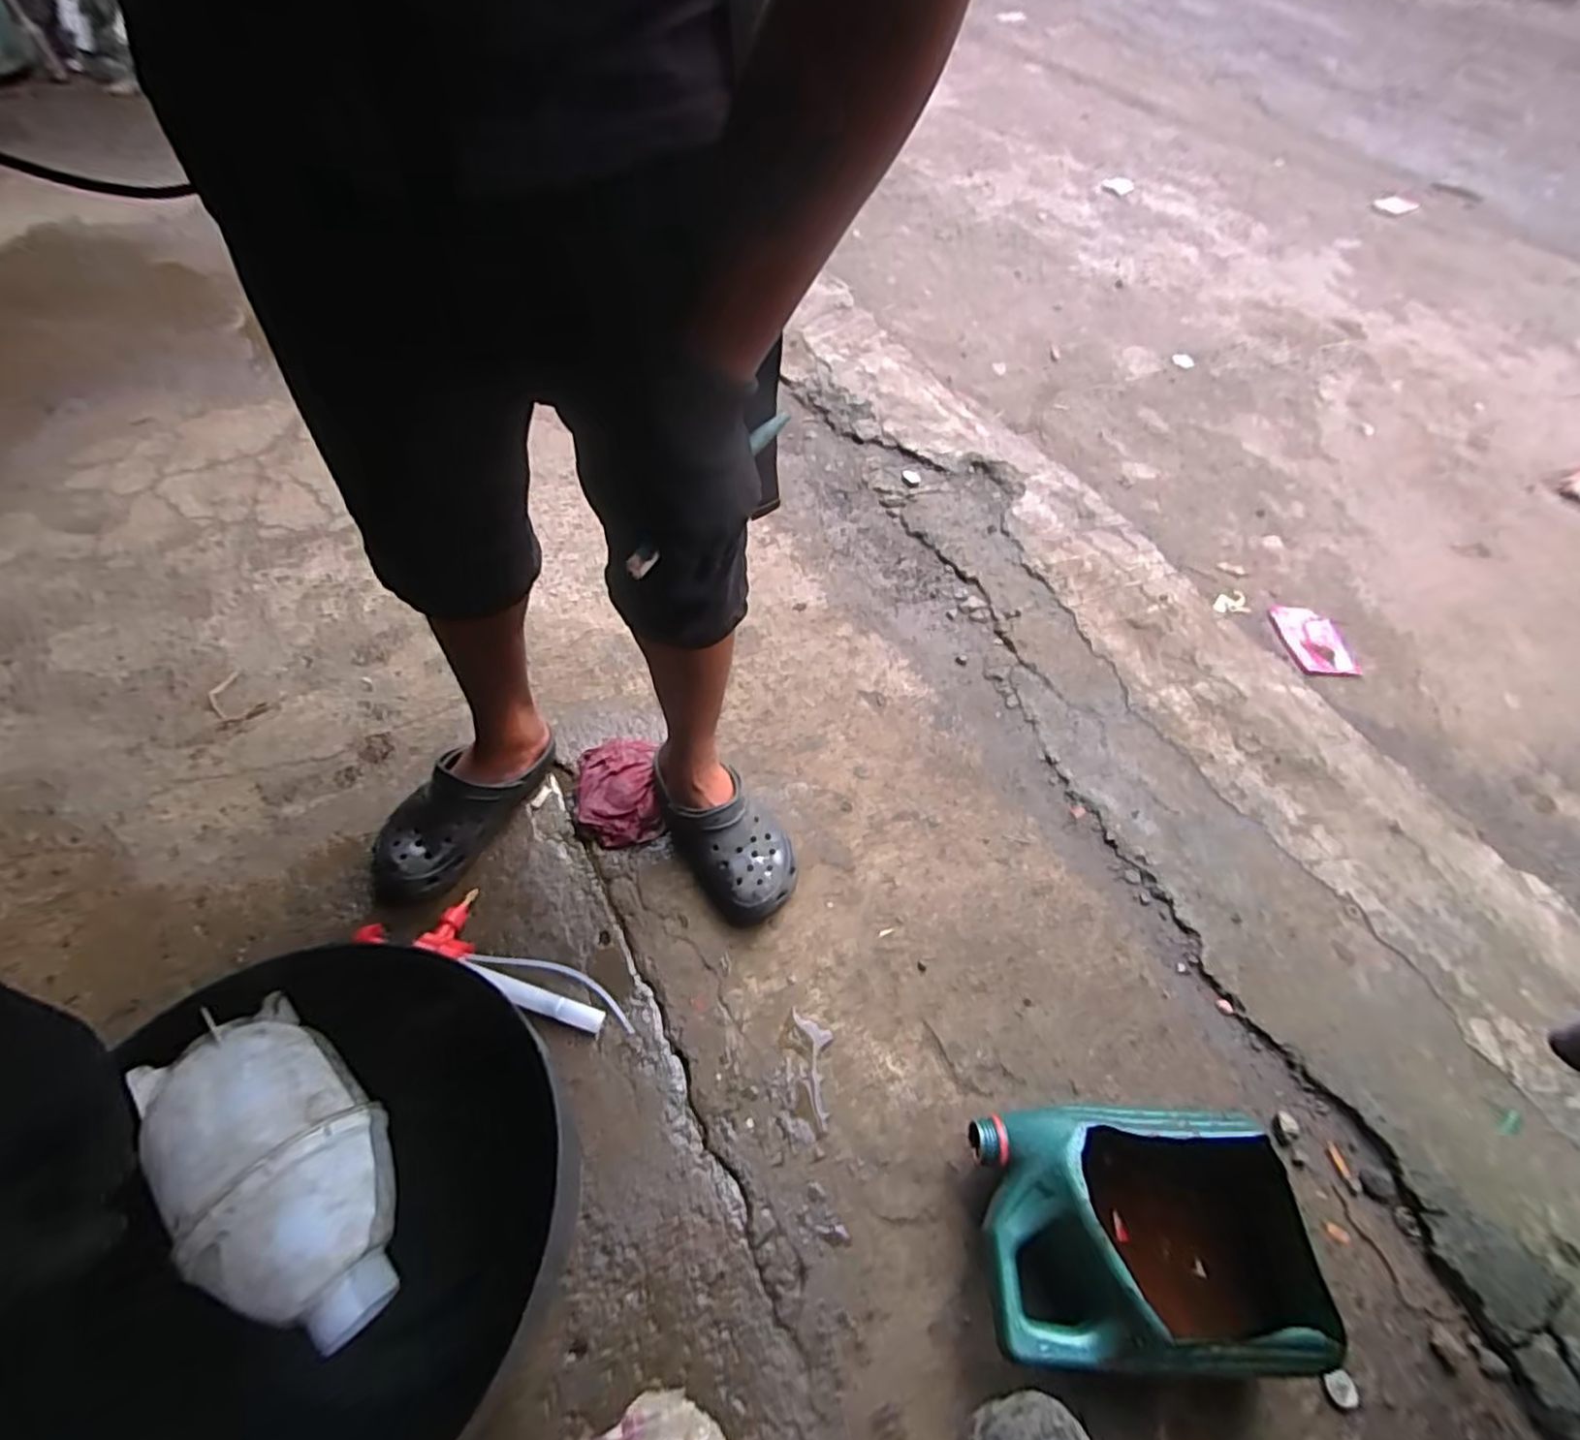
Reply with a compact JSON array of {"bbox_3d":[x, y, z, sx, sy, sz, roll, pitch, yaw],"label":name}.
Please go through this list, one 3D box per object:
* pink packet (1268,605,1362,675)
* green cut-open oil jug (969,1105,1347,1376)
[{"bbox_3d":[0.913,-0.142,1.182,0.109,0.011,0.146,6,54,-1],"label":"pink packet"},{"bbox_3d":[0.309,0.465,0.621,0.270,0.121,0.179,3,54,-3],"label":"green cut-open oil jug"}]

